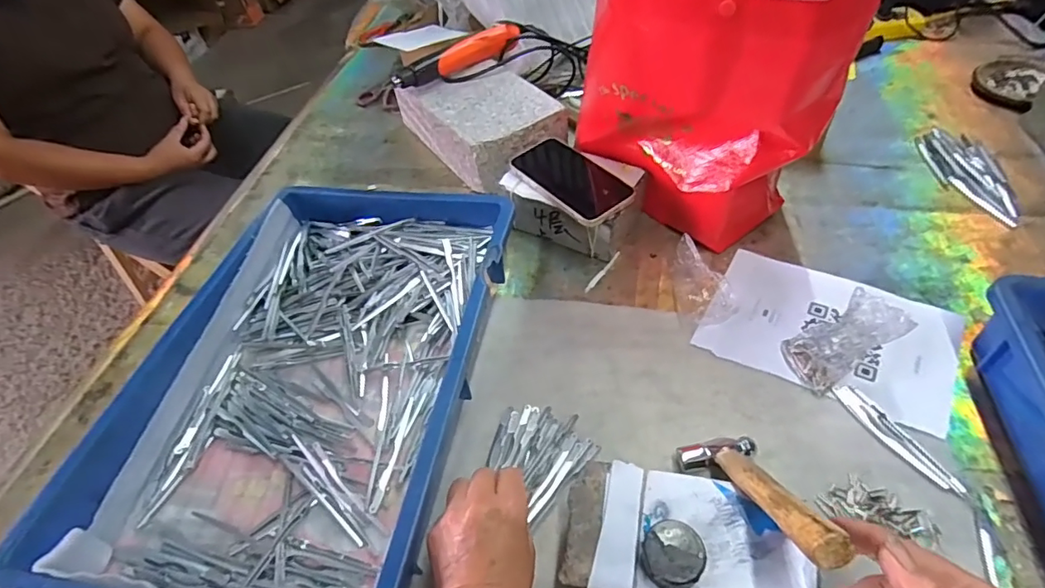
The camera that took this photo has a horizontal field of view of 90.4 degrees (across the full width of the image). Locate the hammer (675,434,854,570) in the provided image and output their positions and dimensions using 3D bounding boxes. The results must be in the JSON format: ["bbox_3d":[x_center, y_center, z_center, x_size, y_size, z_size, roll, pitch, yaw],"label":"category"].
[{"bbox_3d":[0.161,0.131,0.347,0.055,0.153,0.016,-10,94,-3],"label":"hammer"}]

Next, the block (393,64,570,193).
[{"bbox_3d":[-0.061,-0.250,0.736,0.142,0.073,0.233,-30,53,-19],"label":"block"}]

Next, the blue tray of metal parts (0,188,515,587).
[{"bbox_3d":[-0.185,0.068,0.485,0.284,0.074,0.432,5,50,11],"label":"blue tray of metal parts"}]

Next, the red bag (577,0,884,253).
[{"bbox_3d":[0.202,-0.230,0.545,0.236,0.280,0.235,27,57,26],"label":"red bag"}]

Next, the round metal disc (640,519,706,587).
[{"bbox_3d":[0.098,0.170,0.336,0.039,0.018,0.037,-3,49,4],"label":"round metal disc"}]

